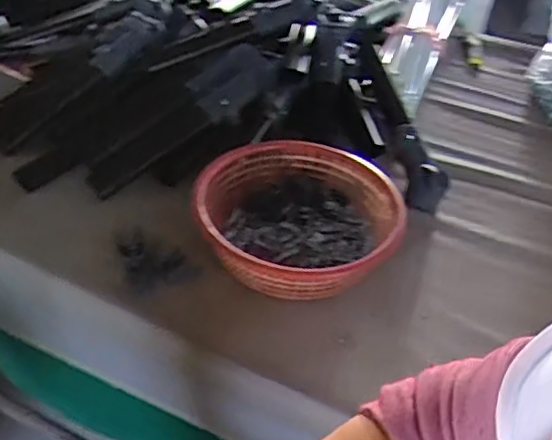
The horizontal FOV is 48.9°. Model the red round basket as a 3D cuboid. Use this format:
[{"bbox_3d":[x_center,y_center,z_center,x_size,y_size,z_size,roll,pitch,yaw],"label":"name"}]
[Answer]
[{"bbox_3d":[0.033,0.002,0.909,0.286,0.091,0.288,3,41,-3],"label":"red round basket"}]

